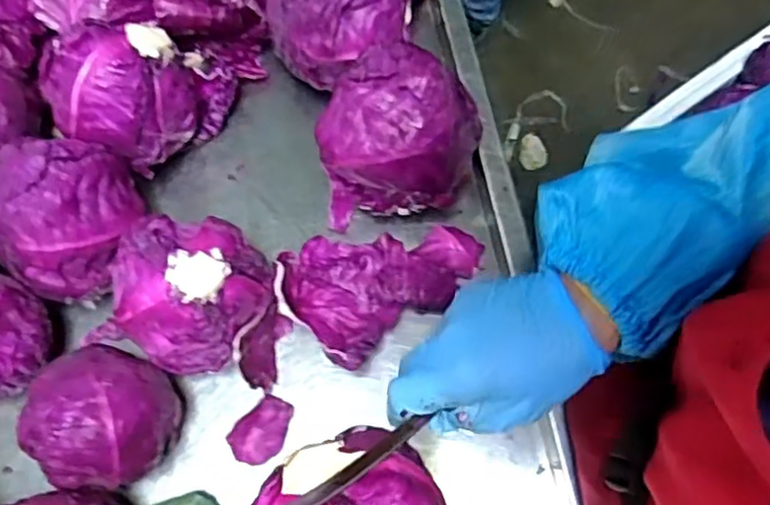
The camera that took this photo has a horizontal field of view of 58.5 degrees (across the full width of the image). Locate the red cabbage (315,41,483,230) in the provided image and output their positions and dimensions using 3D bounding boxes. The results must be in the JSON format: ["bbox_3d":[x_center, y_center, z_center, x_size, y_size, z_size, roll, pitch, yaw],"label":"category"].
[{"bbox_3d":[0.011,-0.090,0.550,0.121,0.126,0.103,-1,71,0],"label":"red cabbage"}]

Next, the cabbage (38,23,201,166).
[{"bbox_3d":[-0.212,-0.130,0.560,0.109,0.088,0.106,-32,74,-10],"label":"cabbage"}]

